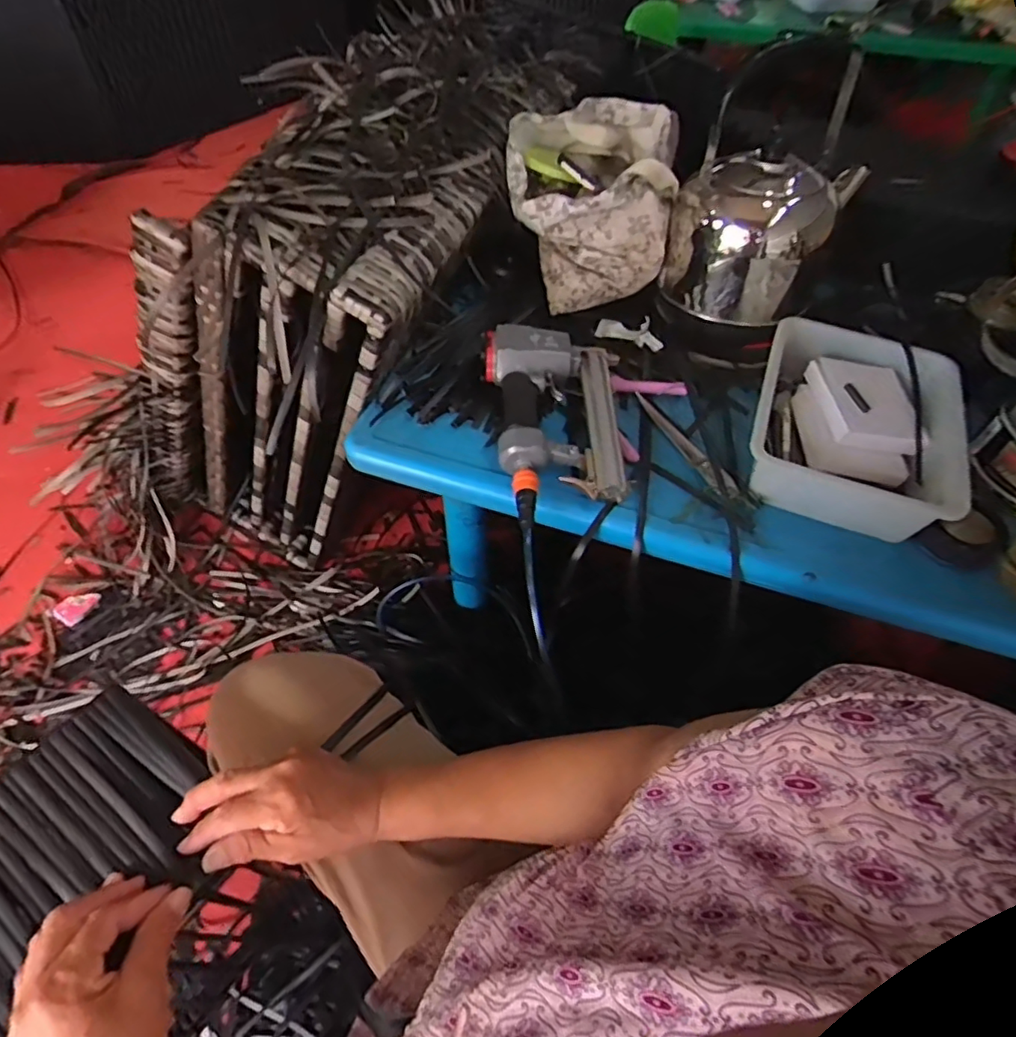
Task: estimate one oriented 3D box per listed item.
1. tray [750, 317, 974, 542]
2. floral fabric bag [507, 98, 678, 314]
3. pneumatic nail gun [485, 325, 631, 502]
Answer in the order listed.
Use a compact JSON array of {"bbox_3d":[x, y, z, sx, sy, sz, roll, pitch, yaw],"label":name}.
[{"bbox_3d":[0.392,-0.100,0.660,0.229,0.083,0.251,20,55,11],"label":"tray"},{"bbox_3d":[0.111,-0.435,0.815,0.217,0.152,0.259,3,53,-1],"label":"floral fabric bag"},{"bbox_3d":[0.052,-0.120,0.681,0.155,0.065,0.218,1,53,-2],"label":"pneumatic nail gun"}]

